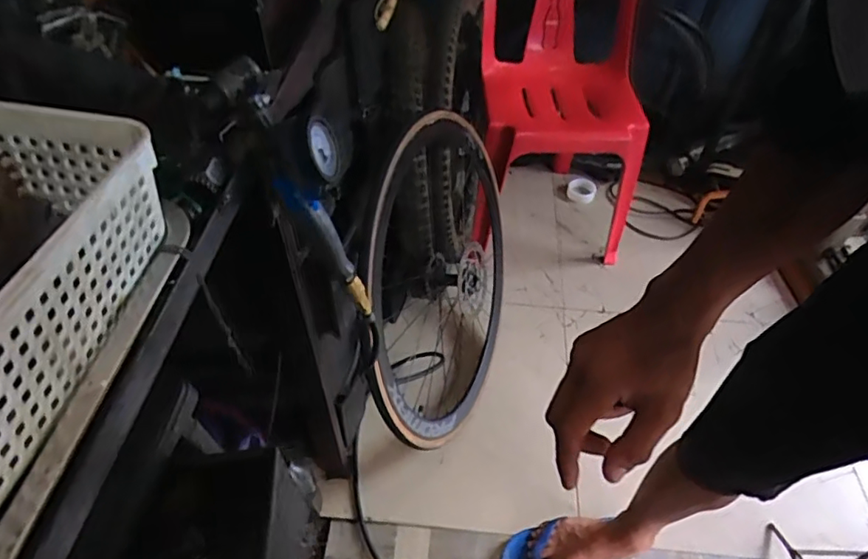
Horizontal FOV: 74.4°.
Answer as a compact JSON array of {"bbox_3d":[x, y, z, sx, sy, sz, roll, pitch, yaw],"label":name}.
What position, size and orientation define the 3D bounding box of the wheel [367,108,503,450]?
[{"bbox_3d":[0.035,-0.011,1.159,0.135,0.603,0.628,14,47,19],"label":"wheel"}]

